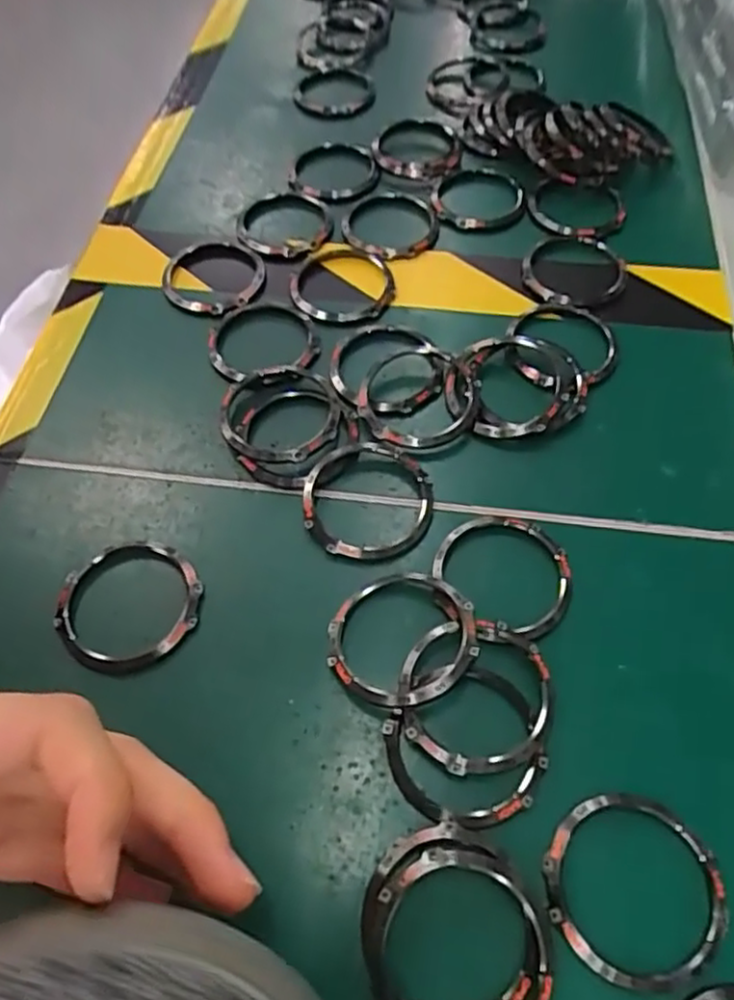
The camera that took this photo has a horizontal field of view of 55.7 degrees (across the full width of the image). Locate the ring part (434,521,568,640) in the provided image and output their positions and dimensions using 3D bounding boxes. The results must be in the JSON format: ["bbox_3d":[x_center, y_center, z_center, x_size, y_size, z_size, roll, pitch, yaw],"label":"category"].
[{"bbox_3d":[0.046,0.026,0.239,0.046,0.008,0.048,-1,58,1],"label":"ring part"}]

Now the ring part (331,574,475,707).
[{"bbox_3d":[0.011,0.044,0.225,0.046,0.012,0.047,-1,58,1],"label":"ring part"}]

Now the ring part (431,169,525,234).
[{"bbox_3d":[0.057,-0.153,0.352,0.046,0.006,0.049,-1,58,1],"label":"ring part"}]

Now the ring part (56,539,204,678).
[{"bbox_3d":[-0.083,0.035,0.239,0.048,0.005,0.046,-1,58,1],"label":"ring part"}]

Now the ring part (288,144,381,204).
[{"bbox_3d":[-0.017,-0.175,0.368,0.045,0.007,0.049,-1,58,1],"label":"ring part"}]

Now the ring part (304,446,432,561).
[{"bbox_3d":[0.000,-0.001,0.258,0.047,0.008,0.048,4,58,5],"label":"ring part"}]

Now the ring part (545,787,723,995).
[{"bbox_3d":[0.074,0.106,0.190,0.048,0.004,0.047,-1,58,1],"label":"ring part"}]

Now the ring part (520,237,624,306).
[{"bbox_3d":[0.096,-0.106,0.321,0.047,0.005,0.050,15,59,11],"label":"ring part"}]

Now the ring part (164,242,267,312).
[{"bbox_3d":[-0.072,-0.106,0.327,0.046,0.004,0.049,-1,58,1],"label":"ring part"}]

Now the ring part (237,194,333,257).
[{"bbox_3d":[-0.039,-0.138,0.344,0.043,0.008,0.047,-1,58,1],"label":"ring part"}]

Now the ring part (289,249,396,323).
[{"bbox_3d":[-0.012,-0.101,0.322,0.048,0.004,0.048,-3,58,0],"label":"ring part"}]

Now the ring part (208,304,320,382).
[{"bbox_3d":[-0.045,-0.069,0.302,0.047,0.006,0.045,-1,58,1],"label":"ring part"}]

